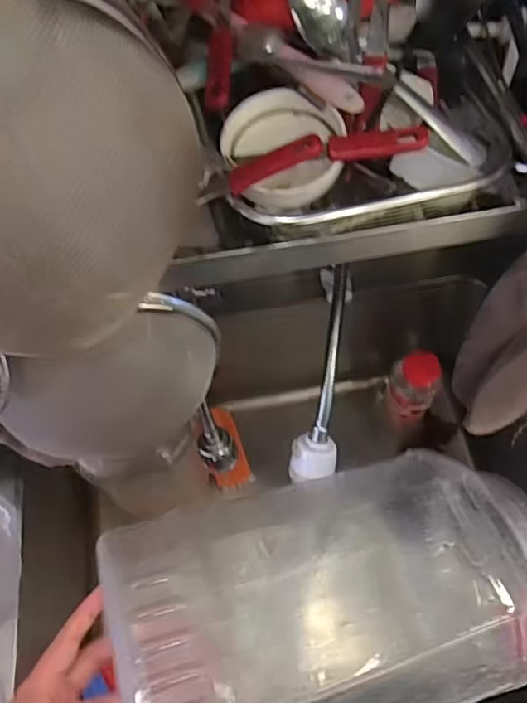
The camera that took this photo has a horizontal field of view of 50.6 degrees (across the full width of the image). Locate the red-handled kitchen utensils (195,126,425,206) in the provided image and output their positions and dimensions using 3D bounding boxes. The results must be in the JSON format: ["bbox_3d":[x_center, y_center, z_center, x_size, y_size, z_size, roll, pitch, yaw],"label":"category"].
[{"bbox_3d":[0.032,-0.124,0.377,0.150,0.038,0.020,-7,61,-2],"label":"red-handled kitchen utensils"}]

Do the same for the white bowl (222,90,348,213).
[{"bbox_3d":[0.015,-0.144,0.397,0.082,0.034,0.084,-1,61,2],"label":"white bowl"}]

